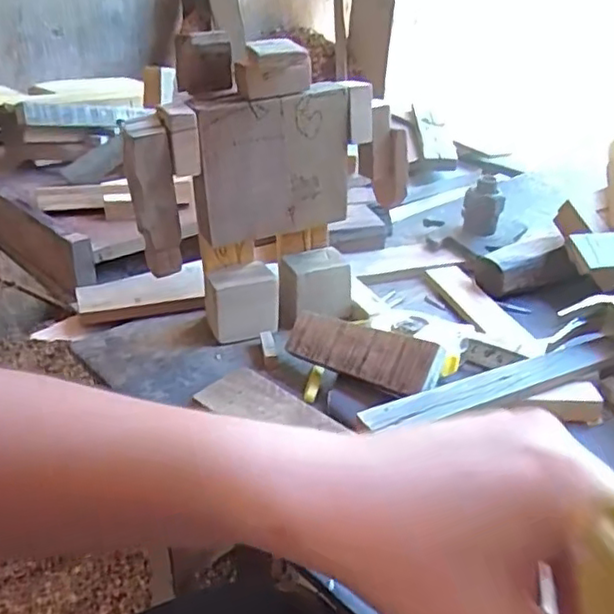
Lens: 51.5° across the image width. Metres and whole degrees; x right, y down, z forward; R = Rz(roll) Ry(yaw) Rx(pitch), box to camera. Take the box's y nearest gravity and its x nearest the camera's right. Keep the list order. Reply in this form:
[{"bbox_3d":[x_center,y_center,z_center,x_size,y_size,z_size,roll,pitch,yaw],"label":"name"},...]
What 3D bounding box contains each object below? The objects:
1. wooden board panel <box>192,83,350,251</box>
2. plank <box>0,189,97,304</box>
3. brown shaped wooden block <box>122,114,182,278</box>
[{"bbox_3d":[-0.024,-0.101,0.453,0.110,0.098,0.027,-10,36,-19],"label":"wooden board panel"},{"bbox_3d":[-0.339,-0.110,0.671,0.028,0.077,0.403,-27,44,-37],"label":"plank"},{"bbox_3d":[-0.106,-0.070,0.444,0.031,0.122,0.021,-5,35,-13],"label":"brown shaped wooden block"}]

